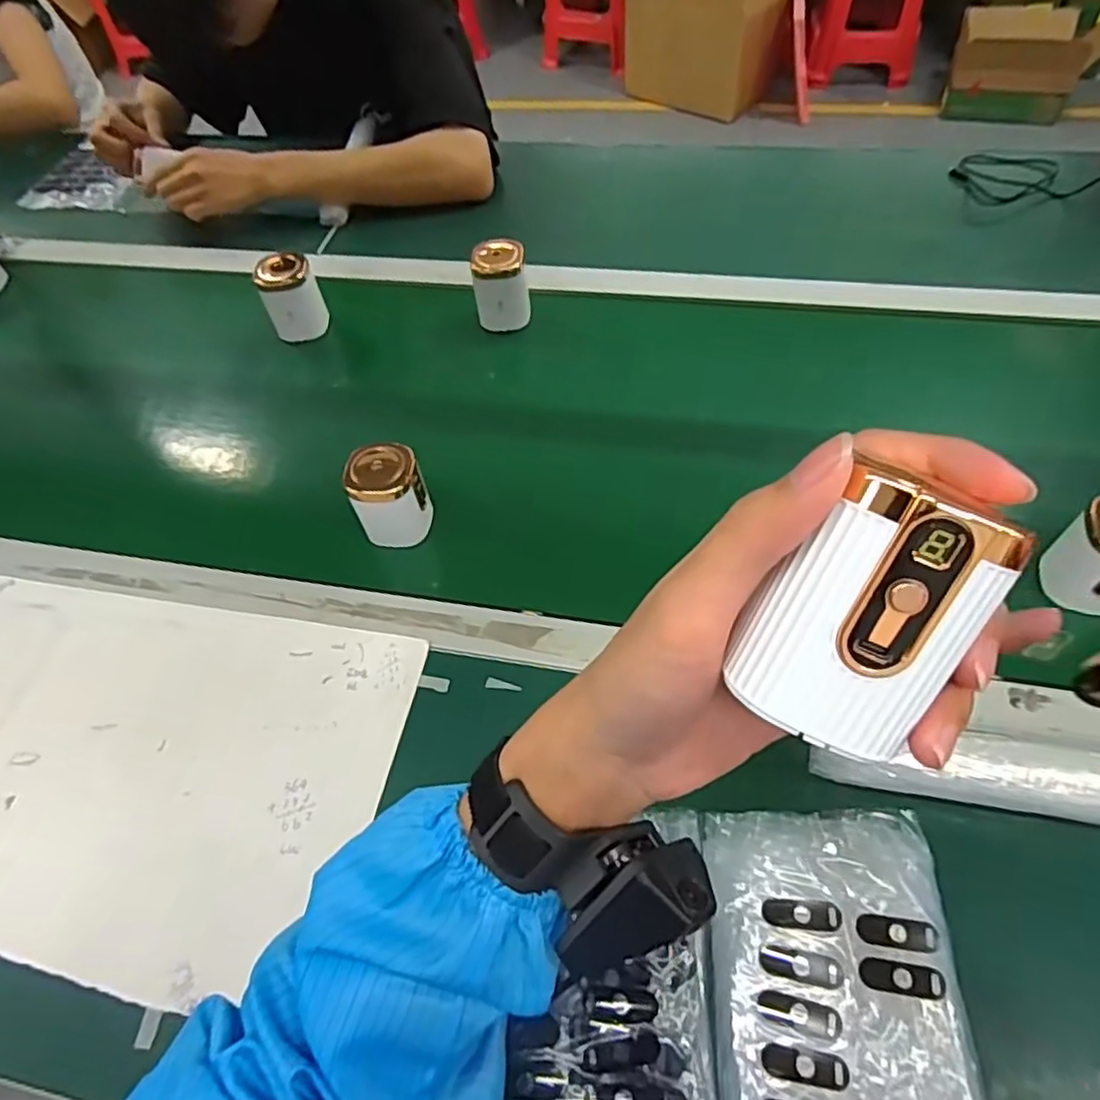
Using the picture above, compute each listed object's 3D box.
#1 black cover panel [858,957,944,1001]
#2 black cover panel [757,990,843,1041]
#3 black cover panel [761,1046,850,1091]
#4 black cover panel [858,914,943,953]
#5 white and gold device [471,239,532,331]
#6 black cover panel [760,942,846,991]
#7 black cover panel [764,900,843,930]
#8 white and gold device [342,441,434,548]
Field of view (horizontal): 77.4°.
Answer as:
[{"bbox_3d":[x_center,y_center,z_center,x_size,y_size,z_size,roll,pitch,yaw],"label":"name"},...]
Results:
[{"bbox_3d":[0.182,0.221,0.354,0.040,0.006,0.014,7,56,9],"label":"black cover panel"},{"bbox_3d":[0.128,0.238,0.352,0.039,0.004,0.015,12,57,12],"label":"black cover panel"},{"bbox_3d":[0.126,0.256,0.339,0.040,0.005,0.013,8,56,10],"label":"black cover panel"},{"bbox_3d":[0.185,0.204,0.364,0.040,0.006,0.014,6,56,9],"label":"black cover panel"},{"bbox_3d":[-0.051,-0.277,0.716,0.059,0.092,0.048,-4,55,2],"label":"white and gold device"},{"bbox_3d":[0.134,0.221,0.364,0.041,0.005,0.015,9,56,11],"label":"black cover panel"},{"bbox_3d":[0.138,0.199,0.374,0.040,0.004,0.014,0,55,5],"label":"black cover panel"},{"bbox_3d":[-0.130,-0.046,0.560,0.057,0.072,0.052,-16,55,-7],"label":"white and gold device"}]

